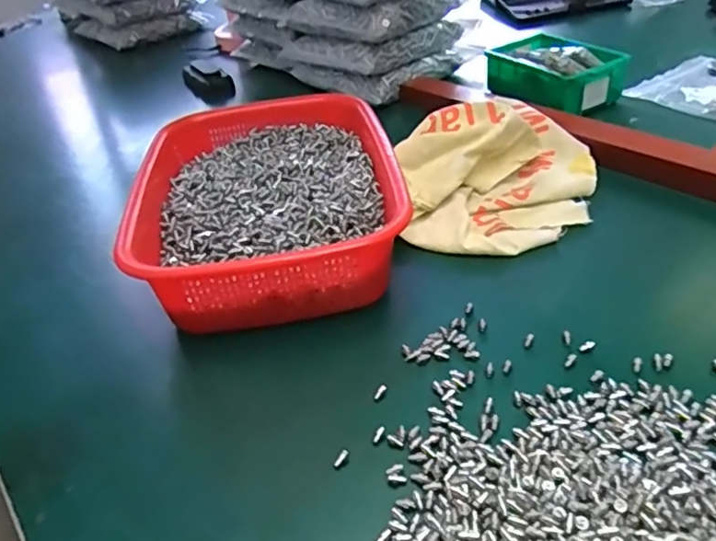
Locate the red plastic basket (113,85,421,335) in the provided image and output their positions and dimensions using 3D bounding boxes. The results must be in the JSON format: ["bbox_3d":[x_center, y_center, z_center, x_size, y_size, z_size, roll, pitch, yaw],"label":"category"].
[{"bbox_3d":[-0.075,-0.064,0.500,0.204,0.067,0.294,-9,37,-2],"label":"red plastic basket"}]

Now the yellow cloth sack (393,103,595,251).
[{"bbox_3d":[0.126,-0.100,0.524,0.167,0.065,0.209,6,39,16],"label":"yellow cloth sack"}]

